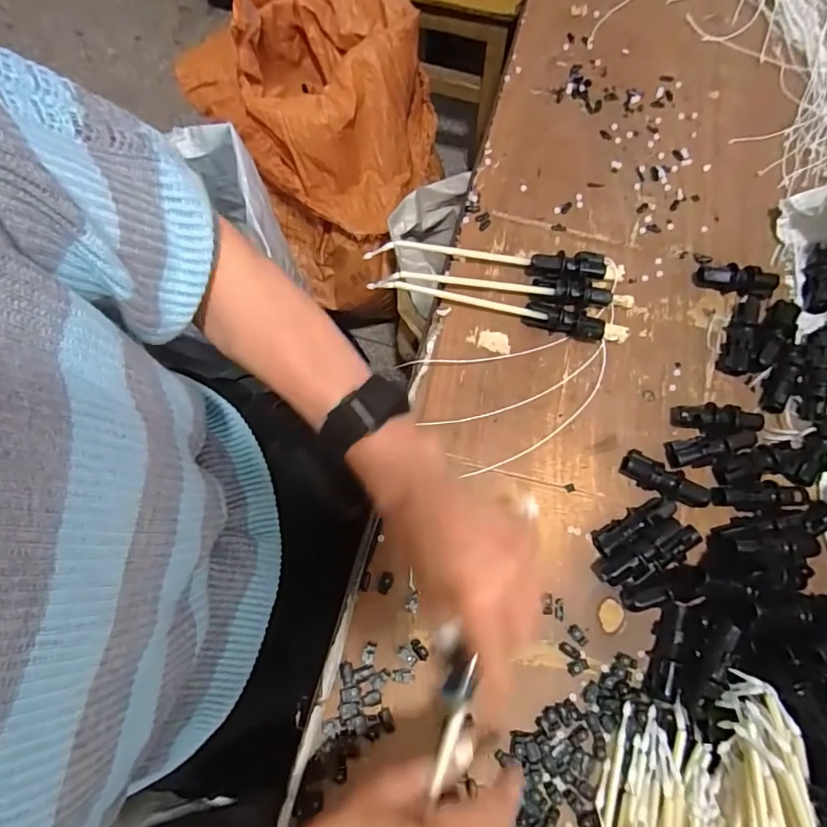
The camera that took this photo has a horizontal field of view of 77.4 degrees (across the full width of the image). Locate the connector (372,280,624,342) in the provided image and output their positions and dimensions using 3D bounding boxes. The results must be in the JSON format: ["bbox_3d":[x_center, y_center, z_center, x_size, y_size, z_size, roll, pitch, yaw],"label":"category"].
[{"bbox_3d":[0.075,-0.092,0.441,0.217,0.027,0.027,13,76,4],"label":"connector"}]

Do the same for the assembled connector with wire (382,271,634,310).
[{"bbox_3d":[0.084,-0.111,0.443,0.207,0.027,0.024,5,75,1],"label":"assembled connector with wire"}]

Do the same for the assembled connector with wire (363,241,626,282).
[{"bbox_3d":[0.072,-0.133,0.451,0.222,0.026,0.020,3,75,1],"label":"assembled connector with wire"}]

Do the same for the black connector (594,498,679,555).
[{"bbox_3d":[0.170,0.084,0.397,0.067,0.024,0.019,-30,77,-7],"label":"black connector"}]

